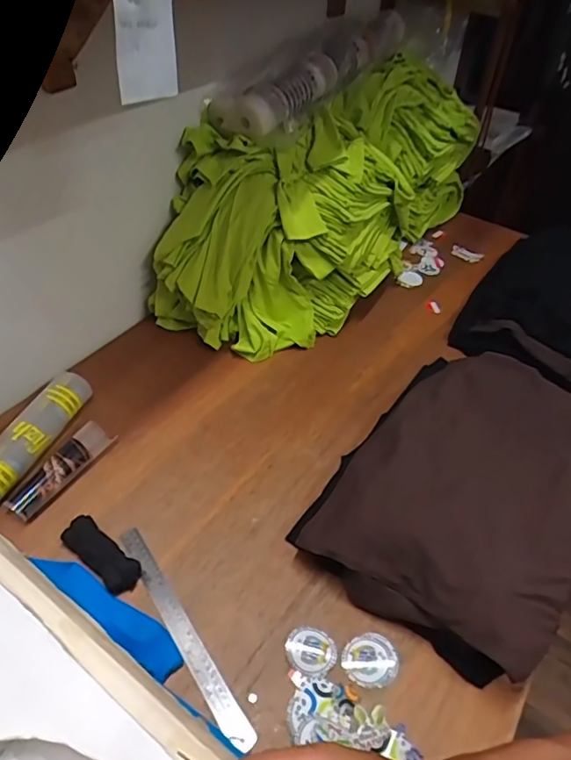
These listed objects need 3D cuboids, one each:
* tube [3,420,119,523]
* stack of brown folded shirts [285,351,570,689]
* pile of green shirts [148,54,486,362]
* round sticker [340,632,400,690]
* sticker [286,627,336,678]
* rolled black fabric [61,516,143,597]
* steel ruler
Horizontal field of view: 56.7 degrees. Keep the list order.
[{"bbox_3d":[-0.342,0.139,0.817,0.042,0.048,0.178,26,48,19],"label":"tube"},{"bbox_3d":[0.286,0.151,0.821,0.350,0.105,0.499,29,49,22],"label":"stack of brown folded shirts"},{"bbox_3d":[0.089,-0.410,1.161,0.363,0.382,0.766,27,48,20],"label":"pile of green shirts"},{"bbox_3d":[0.109,0.356,0.675,0.068,0.008,0.061,21,46,15],"label":"round sticker"},{"bbox_3d":[0.033,0.347,0.678,0.065,0.008,0.055,22,47,16],"label":"sticker"},{"bbox_3d":[-0.257,0.243,0.739,0.127,0.026,0.049,33,51,25],"label":"rolled black fabric"},{"bbox_3d":[-0.138,0.322,0.690,0.025,0.005,0.320,-26,53,-26],"label":"steel ruler"}]

